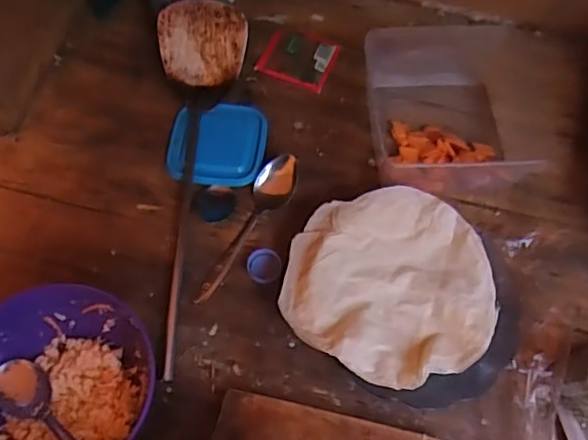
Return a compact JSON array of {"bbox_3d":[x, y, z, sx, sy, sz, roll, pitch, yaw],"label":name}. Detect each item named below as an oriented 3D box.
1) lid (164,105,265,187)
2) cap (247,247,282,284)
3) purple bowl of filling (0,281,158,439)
[{"bbox_3d":[-0.080,-0.081,0.622,0.097,0.012,0.097,1,67,-2],"label":"lid"},{"bbox_3d":[-0.028,0.044,0.567,0.031,0.010,0.037,-32,69,-16],"label":"cap"},{"bbox_3d":[-0.186,0.136,0.480,0.143,0.079,0.160,2,64,0],"label":"purple bowl of filling"}]

